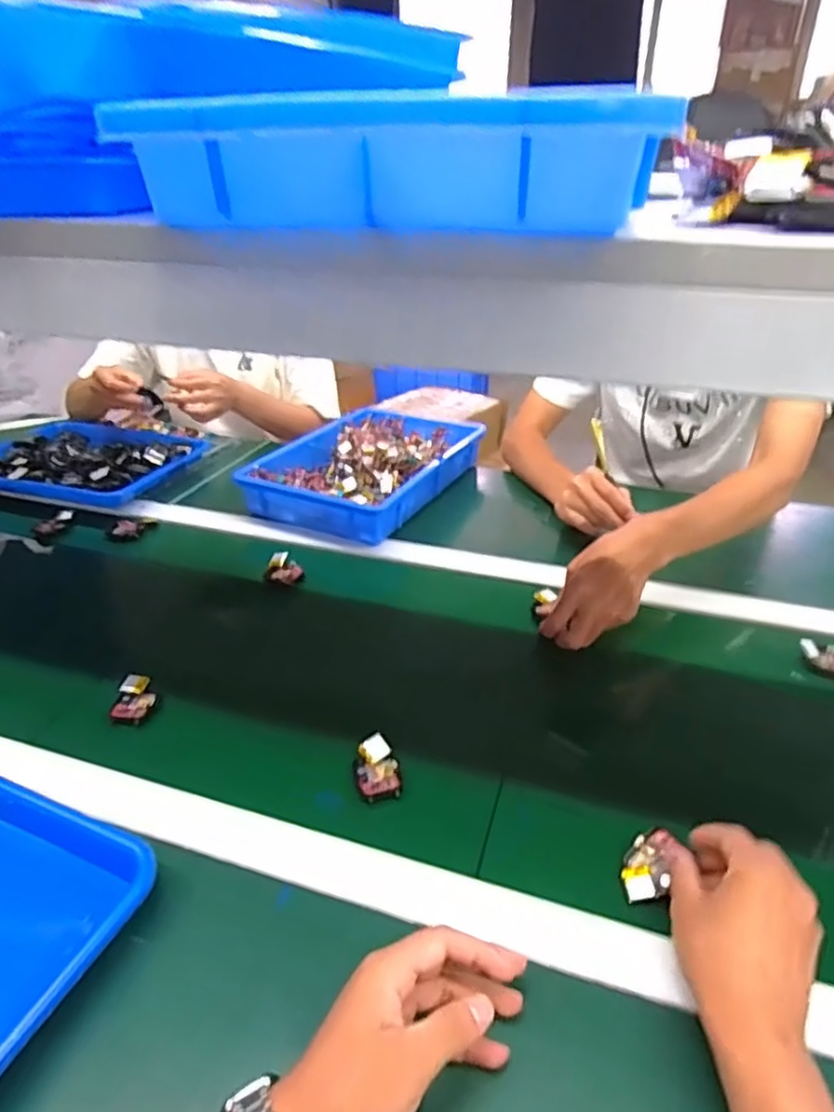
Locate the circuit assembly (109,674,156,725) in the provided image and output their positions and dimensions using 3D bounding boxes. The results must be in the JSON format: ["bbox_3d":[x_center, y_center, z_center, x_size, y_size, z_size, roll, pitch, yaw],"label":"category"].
[{"bbox_3d":[-0.268,0.135,0.632,0.030,0.019,0.051,1,32,3],"label":"circuit assembly"}]

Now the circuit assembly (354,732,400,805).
[{"bbox_3d":[-0.034,0.177,0.555,0.035,0.020,0.057,-10,33,-13],"label":"circuit assembly"}]

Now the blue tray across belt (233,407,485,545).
[{"bbox_3d":[-0.074,-0.149,1.037,0.249,0.056,0.376,16,36,26],"label":"blue tray across belt"}]

